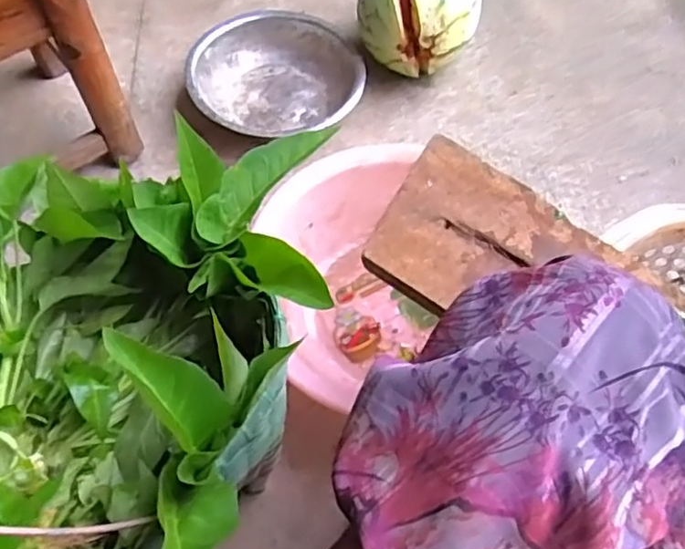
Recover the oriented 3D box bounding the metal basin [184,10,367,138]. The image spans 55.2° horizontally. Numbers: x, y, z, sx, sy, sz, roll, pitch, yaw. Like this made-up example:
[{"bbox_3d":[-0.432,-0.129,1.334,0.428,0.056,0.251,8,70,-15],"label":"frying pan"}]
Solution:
[{"bbox_3d":[-0.105,-0.308,1.024,0.252,0.076,0.228,-16,60,-7],"label":"metal basin"}]

